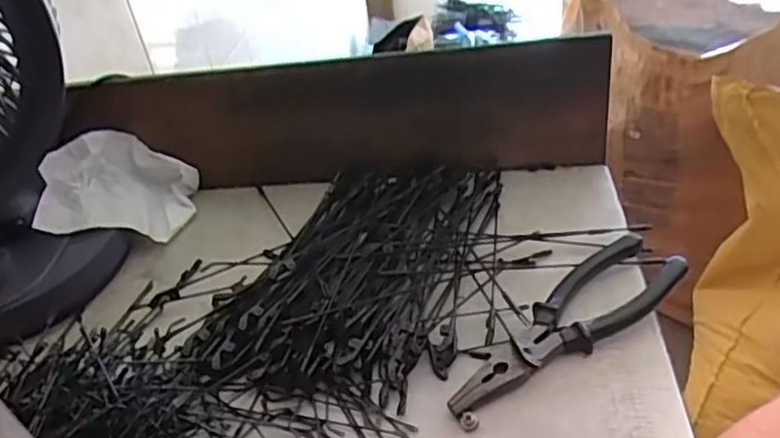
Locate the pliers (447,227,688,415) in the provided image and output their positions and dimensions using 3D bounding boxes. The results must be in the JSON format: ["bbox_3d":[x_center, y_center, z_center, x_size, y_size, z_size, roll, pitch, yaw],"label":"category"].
[{"bbox_3d":[0.110,0.065,0.407,0.179,0.022,0.054,-29,41,-26],"label":"pliers"}]

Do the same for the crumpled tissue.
[{"bbox_3d":[-0.224,-0.023,0.548,0.115,0.069,0.097,-14,37,-9],"label":"crumpled tissue"}]

